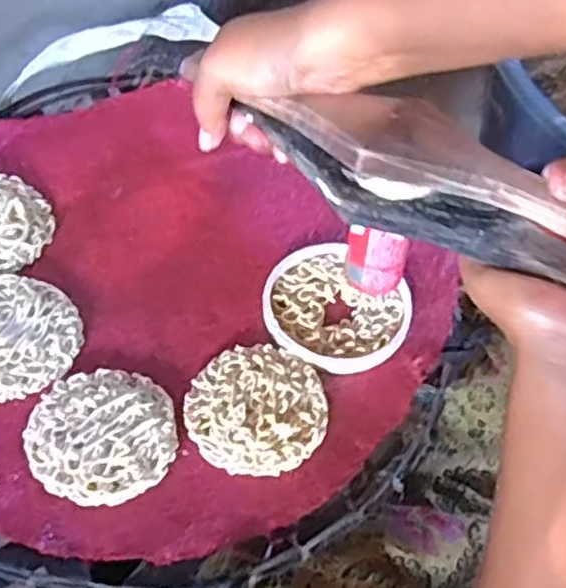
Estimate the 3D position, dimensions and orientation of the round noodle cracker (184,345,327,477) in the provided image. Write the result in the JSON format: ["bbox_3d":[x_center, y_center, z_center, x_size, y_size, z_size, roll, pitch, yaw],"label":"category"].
[{"bbox_3d":[-0.015,0.062,0.398,0.072,0.009,0.075,2,57,-3],"label":"round noodle cracker"}]

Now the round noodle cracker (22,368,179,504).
[{"bbox_3d":[-0.096,0.072,0.382,0.074,0.008,0.073,2,57,-3],"label":"round noodle cracker"}]

